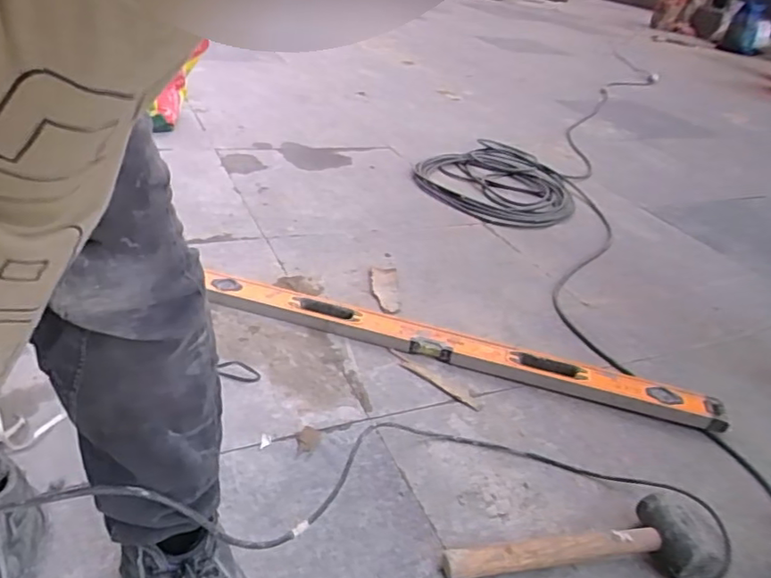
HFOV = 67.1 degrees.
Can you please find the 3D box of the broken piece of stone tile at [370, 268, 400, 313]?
[{"bbox_3d":[-0.002,0.001,1.208,0.056,0.006,0.158,7,31,-5],"label":"broken piece of stone tile"}]

